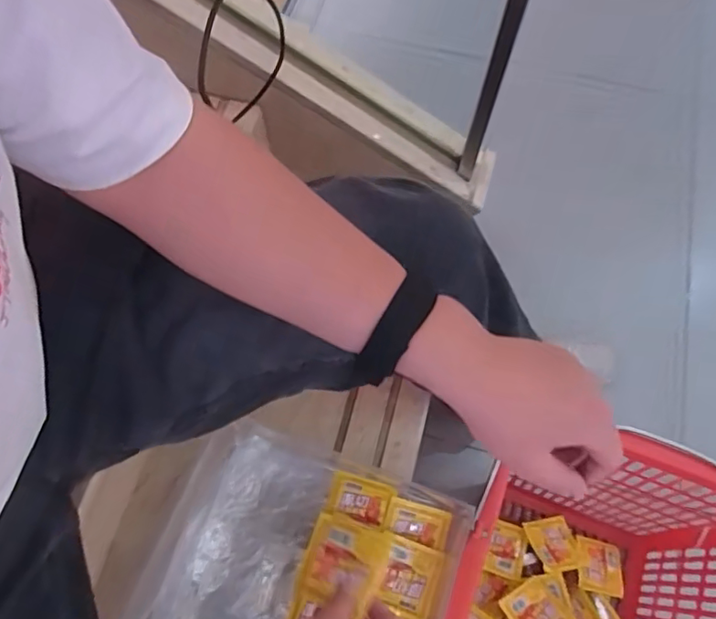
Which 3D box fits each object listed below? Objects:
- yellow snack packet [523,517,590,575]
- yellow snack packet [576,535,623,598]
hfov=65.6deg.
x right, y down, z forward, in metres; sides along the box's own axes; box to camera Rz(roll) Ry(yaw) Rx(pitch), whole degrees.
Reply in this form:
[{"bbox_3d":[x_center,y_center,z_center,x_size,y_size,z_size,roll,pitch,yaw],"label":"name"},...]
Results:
[{"bbox_3d":[0.273,0.321,0.761,0.079,0.004,0.071,-4,55,-22],"label":"yellow snack packet"},{"bbox_3d":[0.332,0.351,0.761,0.069,0.015,0.073,19,41,-2],"label":"yellow snack packet"}]

